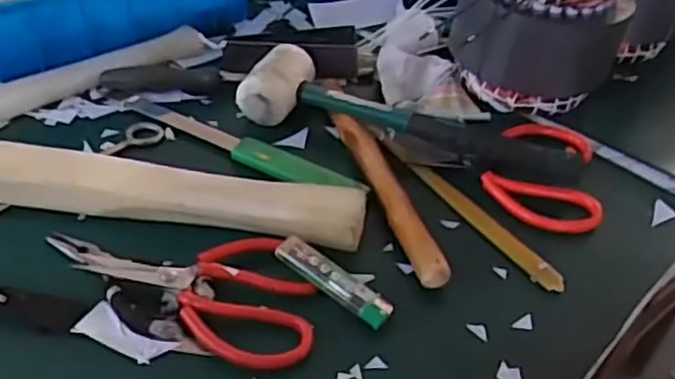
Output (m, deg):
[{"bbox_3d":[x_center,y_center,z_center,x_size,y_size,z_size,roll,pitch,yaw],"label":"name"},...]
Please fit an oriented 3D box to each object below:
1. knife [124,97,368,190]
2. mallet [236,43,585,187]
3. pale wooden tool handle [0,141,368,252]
[{"bbox_3d":[-0.088,-0.038,0.578,0.235,0.020,0.029,25,44,21],"label":"knife"},{"bbox_3d":[0.062,-0.061,0.591,0.284,0.037,0.071,15,41,10],"label":"mallet"},{"bbox_3d":[-0.146,-0.002,0.500,0.329,0.023,0.038,7,40,1],"label":"pale wooden tool handle"}]

